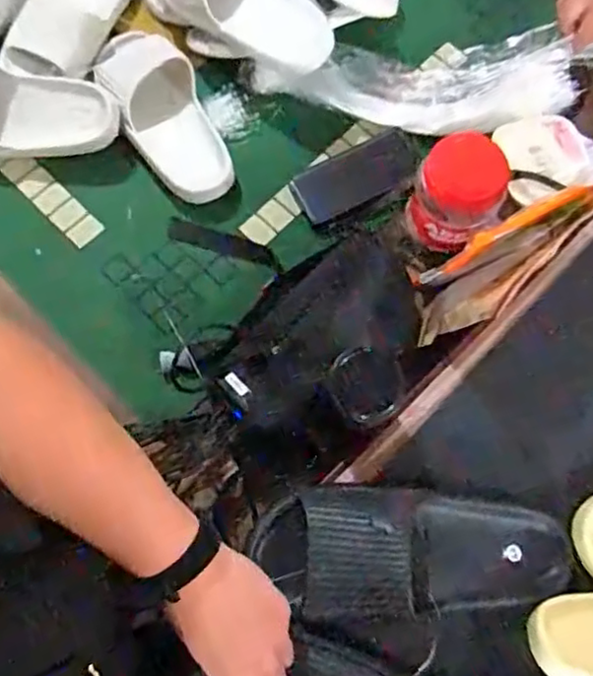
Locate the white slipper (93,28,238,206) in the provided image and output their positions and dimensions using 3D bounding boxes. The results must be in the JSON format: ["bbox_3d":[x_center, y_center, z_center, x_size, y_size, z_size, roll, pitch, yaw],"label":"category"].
[{"bbox_3d":[-0.162,-0.275,0.791,0.101,0.061,0.250,-30,75,-11],"label":"white slipper"}]

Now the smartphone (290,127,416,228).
[{"bbox_3d":[0.070,-0.200,0.801,0.147,0.012,0.080,-22,71,1],"label":"smartphone"}]

